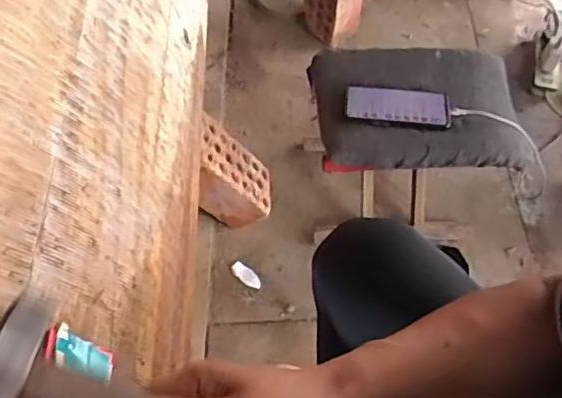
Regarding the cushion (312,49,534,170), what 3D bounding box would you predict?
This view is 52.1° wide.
[{"bbox_3d":[0.215,-0.146,0.913,0.311,0.055,0.218,0,57,-3],"label":"cushion"}]

